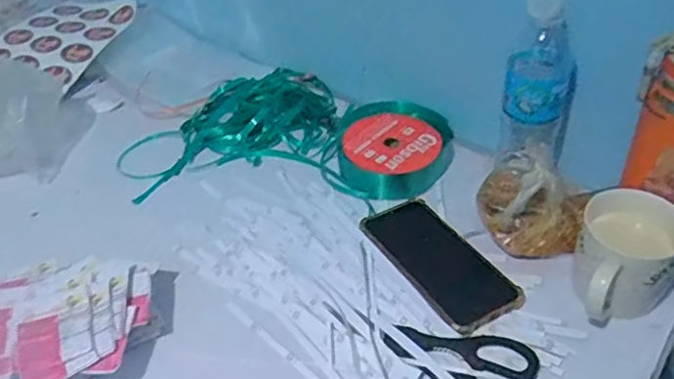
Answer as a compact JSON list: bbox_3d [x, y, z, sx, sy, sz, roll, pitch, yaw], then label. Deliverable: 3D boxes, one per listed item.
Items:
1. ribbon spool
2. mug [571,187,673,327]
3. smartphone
[{"bbox_3d":[0.069,-0.051,0.708,0.132,0.049,0.122,-2,41,2],"label":"ribbon spool"},{"bbox_3d":[0.248,0.065,0.526,0.081,0.091,0.090,22,47,26],"label":"mug"},{"bbox_3d":[0.096,0.066,0.593,0.082,0.008,0.170,-24,45,-22],"label":"smartphone"}]

